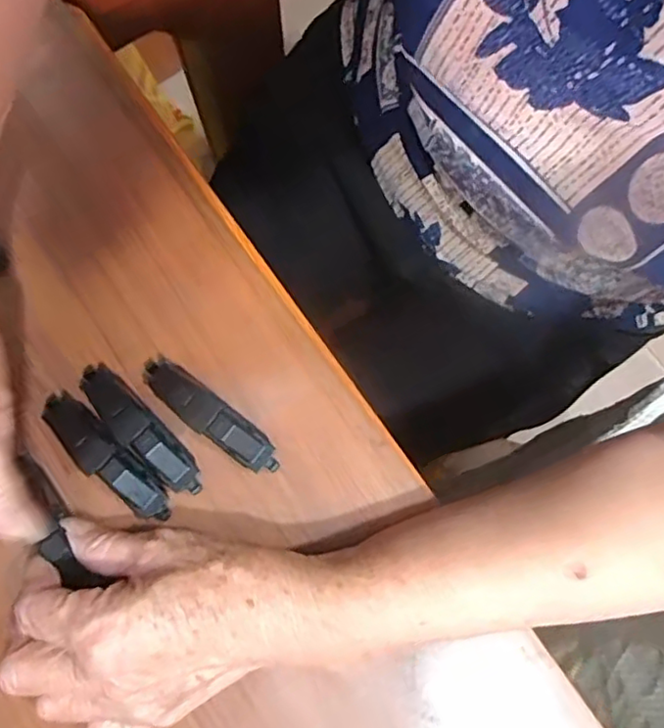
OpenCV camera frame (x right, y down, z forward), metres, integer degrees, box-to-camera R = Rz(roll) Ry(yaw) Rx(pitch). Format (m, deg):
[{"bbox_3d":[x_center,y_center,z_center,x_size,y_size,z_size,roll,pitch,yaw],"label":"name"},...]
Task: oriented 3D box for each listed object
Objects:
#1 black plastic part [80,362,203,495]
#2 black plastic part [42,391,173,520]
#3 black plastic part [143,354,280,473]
[{"bbox_3d":[-0.098,0.031,0.313,0.085,0.021,0.019,44,80,8],"label":"black plastic part"},{"bbox_3d":[-0.114,0.044,0.309,0.084,0.019,0.020,43,80,8],"label":"black plastic part"},{"bbox_3d":[-0.063,0.025,0.315,0.084,0.022,0.019,38,79,7],"label":"black plastic part"}]

